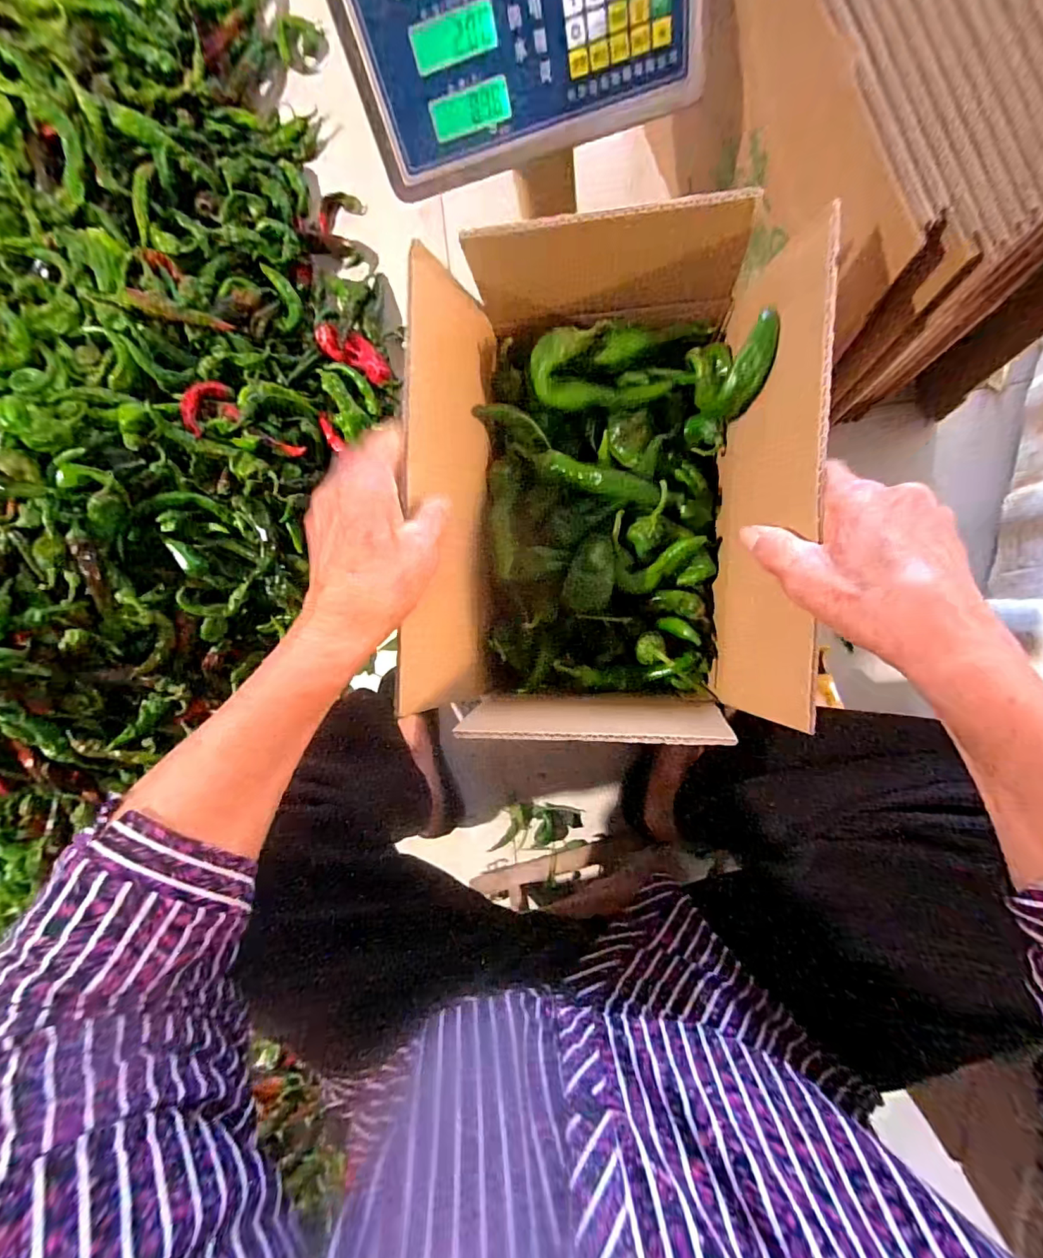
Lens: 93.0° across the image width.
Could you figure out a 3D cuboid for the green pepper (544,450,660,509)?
[{"bbox_3d":[0.058,-0.105,0.356,0.083,0.020,0.020,17,95,8],"label":"green pepper"}]

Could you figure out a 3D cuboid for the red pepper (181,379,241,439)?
[{"bbox_3d":[-0.372,-0.262,0.591,0.060,0.019,0.058,-23,100,-22],"label":"red pepper"}]

